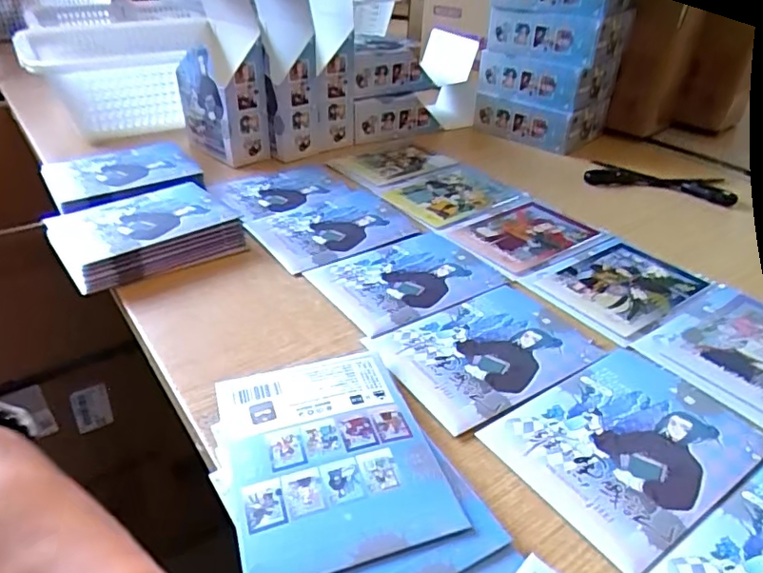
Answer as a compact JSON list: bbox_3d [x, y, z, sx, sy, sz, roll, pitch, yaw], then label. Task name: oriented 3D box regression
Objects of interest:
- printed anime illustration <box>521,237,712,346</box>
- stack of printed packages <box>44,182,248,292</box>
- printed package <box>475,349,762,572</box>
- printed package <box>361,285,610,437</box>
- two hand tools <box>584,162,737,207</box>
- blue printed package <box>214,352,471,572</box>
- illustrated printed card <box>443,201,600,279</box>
[{"bbox_3d":[0.203,-0.005,0.471,0.134,0.004,0.102,-22,40,-30],"label":"printed anime illustration"},{"bbox_3d":[-0.215,-0.049,0.507,0.146,0.031,0.109,-21,40,-29],"label":"stack of printed packages"},{"bbox_3d":[0.143,0.091,0.326,0.133,0.007,0.106,-21,40,-29],"label":"printed package"},{"bbox_3d":[0.076,0.043,0.399,0.141,0.006,0.102,-20,39,-27],"label":"printed package"},{"bbox_3d":[0.327,-0.123,0.652,0.159,0.013,0.060,14,36,18],"label":"two hand tools"},{"bbox_3d":[-0.030,0.093,0.312,0.107,0.011,0.139,-11,36,-17],"label":"blue printed package"},{"bbox_3d":[0.137,-0.051,0.537,0.126,0.005,0.103,-23,41,-31],"label":"illustrated printed card"}]

